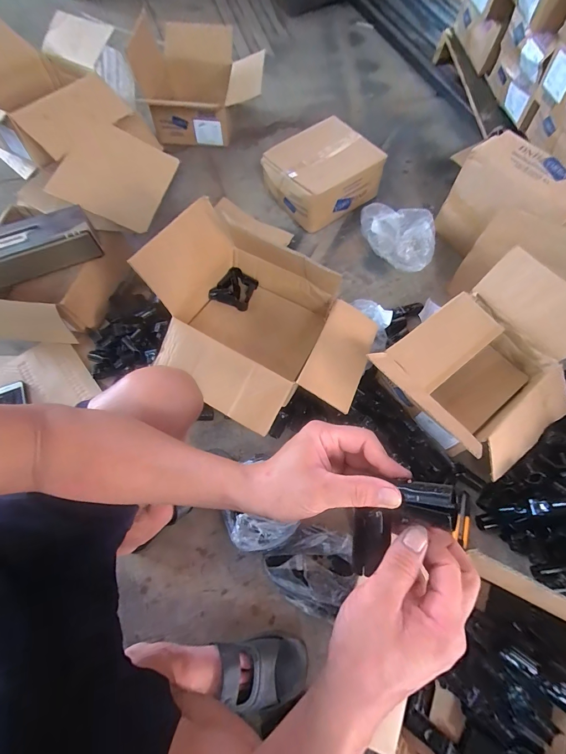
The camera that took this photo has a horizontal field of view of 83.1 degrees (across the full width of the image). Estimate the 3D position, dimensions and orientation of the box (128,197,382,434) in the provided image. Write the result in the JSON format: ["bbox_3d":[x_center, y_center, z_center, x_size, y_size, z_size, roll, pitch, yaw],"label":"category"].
[{"bbox_3d":[-0.061,-0.103,0.746,0.481,0.284,0.372,29,69,11],"label":"box"}]

